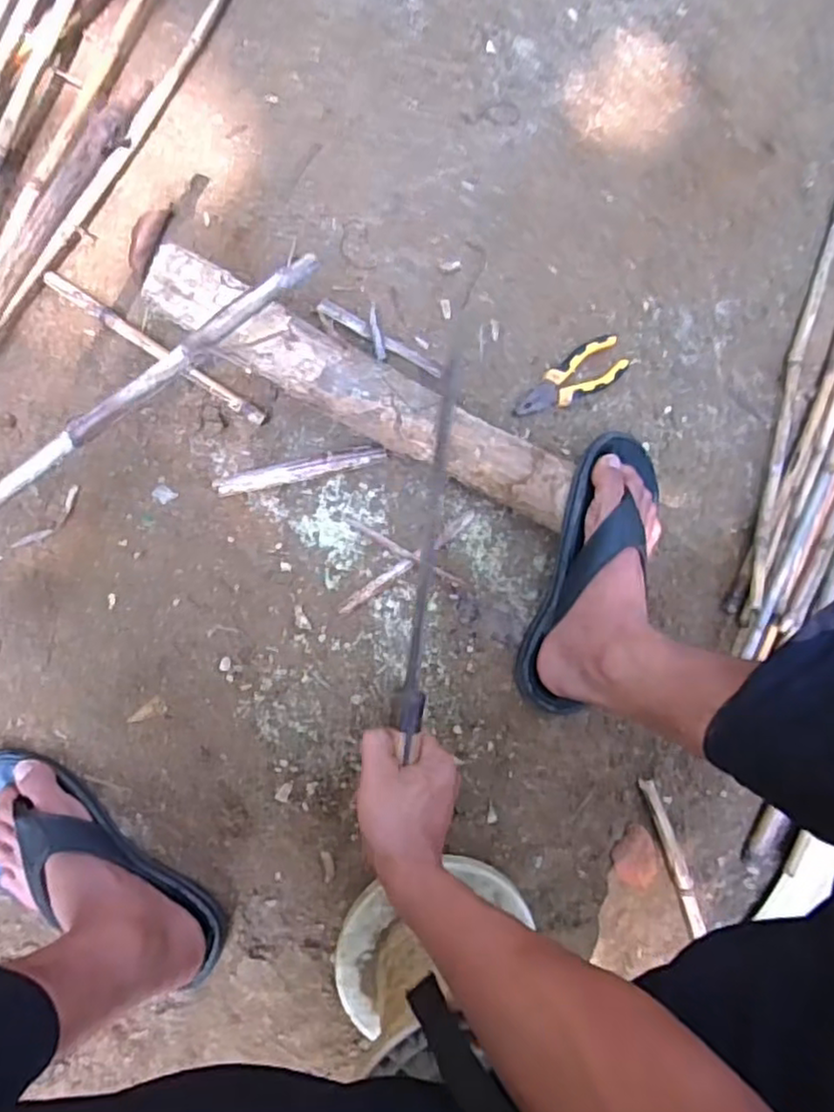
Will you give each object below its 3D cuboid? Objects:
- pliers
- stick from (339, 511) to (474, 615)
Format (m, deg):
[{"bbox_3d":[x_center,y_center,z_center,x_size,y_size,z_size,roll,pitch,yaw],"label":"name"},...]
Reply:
[{"bbox_3d":[0.166,-0.189,0.738,0.154,0.023,0.050,-34,91,-21],"label":"pliers"},{"bbox_3d":[-0.010,0.007,0.698,0.166,0.010,0.014,-35,92,-8],"label":"stick"}]

